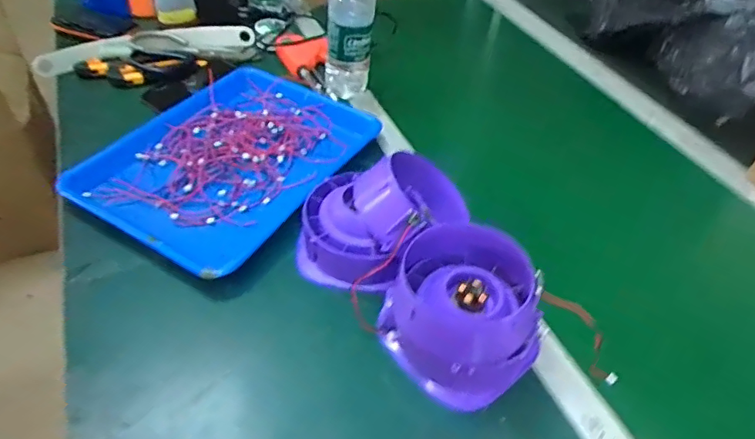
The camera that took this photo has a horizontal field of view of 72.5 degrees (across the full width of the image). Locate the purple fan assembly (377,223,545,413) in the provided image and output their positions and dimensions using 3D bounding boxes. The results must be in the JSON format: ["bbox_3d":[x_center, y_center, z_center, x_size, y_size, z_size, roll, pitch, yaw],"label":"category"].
[{"bbox_3d":[0.085,0.083,0.486,0.143,0.114,0.145,3,45,-3],"label":"purple fan assembly"}]

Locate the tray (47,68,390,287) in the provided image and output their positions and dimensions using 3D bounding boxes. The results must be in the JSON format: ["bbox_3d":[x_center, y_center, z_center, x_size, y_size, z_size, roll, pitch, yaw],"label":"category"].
[{"bbox_3d":[-0.177,-0.081,0.658,0.241,0.034,0.345,26,49,19],"label":"tray"}]

